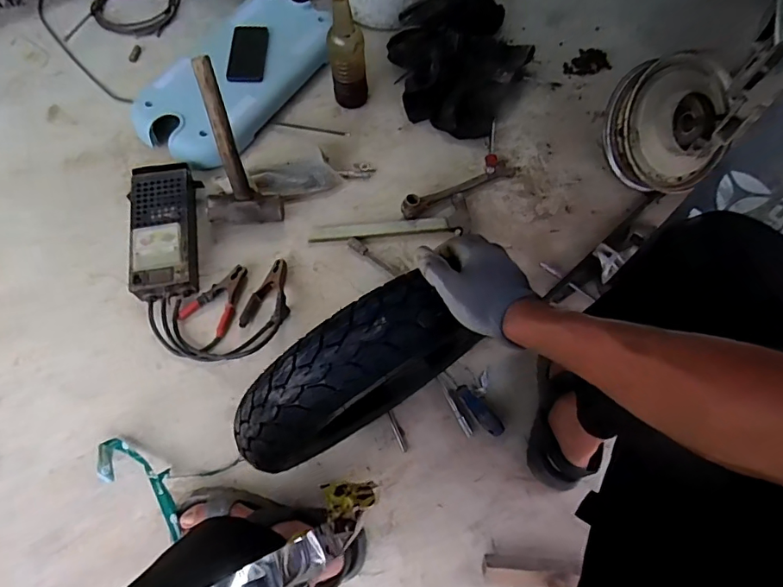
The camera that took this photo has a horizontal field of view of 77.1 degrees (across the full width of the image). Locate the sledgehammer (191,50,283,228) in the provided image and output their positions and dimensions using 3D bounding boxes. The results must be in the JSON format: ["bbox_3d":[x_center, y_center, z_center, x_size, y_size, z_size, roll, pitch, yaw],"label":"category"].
[{"bbox_3d":[-0.297,-0.269,0.902,0.140,0.302,0.044,-11,29,-7],"label":"sledgehammer"}]

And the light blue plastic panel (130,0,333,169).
[{"bbox_3d":[-0.346,-0.499,1.105,0.309,0.096,0.499,40,70,15],"label":"light blue plastic panel"}]

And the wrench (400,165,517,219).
[{"bbox_3d":[0.145,-0.221,1.023,0.278,0.045,0.048,-24,69,-12],"label":"wrench"}]

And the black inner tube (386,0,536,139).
[{"bbox_3d":[0.153,-0.563,1.154,0.313,0.094,0.399,22,67,8],"label":"black inner tube"}]

